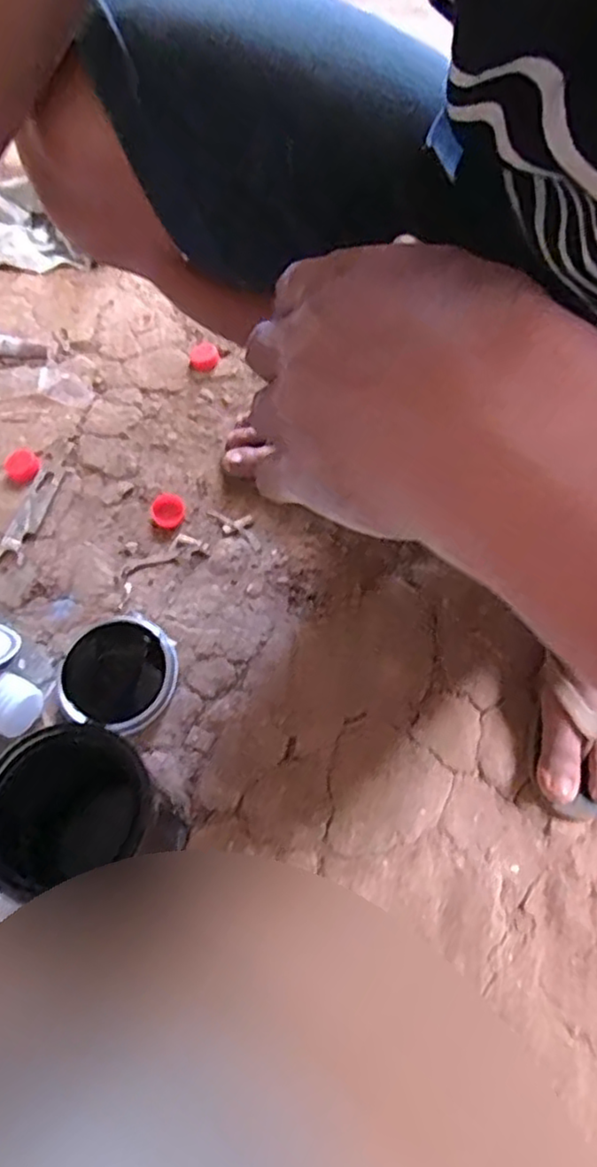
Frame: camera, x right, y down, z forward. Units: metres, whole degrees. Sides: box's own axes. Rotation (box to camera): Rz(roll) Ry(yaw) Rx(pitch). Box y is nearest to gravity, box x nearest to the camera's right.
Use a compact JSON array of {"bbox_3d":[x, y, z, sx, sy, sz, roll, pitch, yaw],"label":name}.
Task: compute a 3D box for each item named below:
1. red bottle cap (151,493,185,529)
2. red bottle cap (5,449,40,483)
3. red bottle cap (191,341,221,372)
[{"bbox_3d":[-0.128,-0.073,0.662,0.033,0.010,0.039,-19,65,-12],"label":"red bottle cap"},{"bbox_3d":[-0.276,-0.119,0.671,0.037,0.010,0.030,37,67,15],"label":"red bottle cap"},{"bbox_3d":[-0.103,-0.248,0.739,0.030,0.011,0.035,-6,63,-5],"label":"red bottle cap"}]

